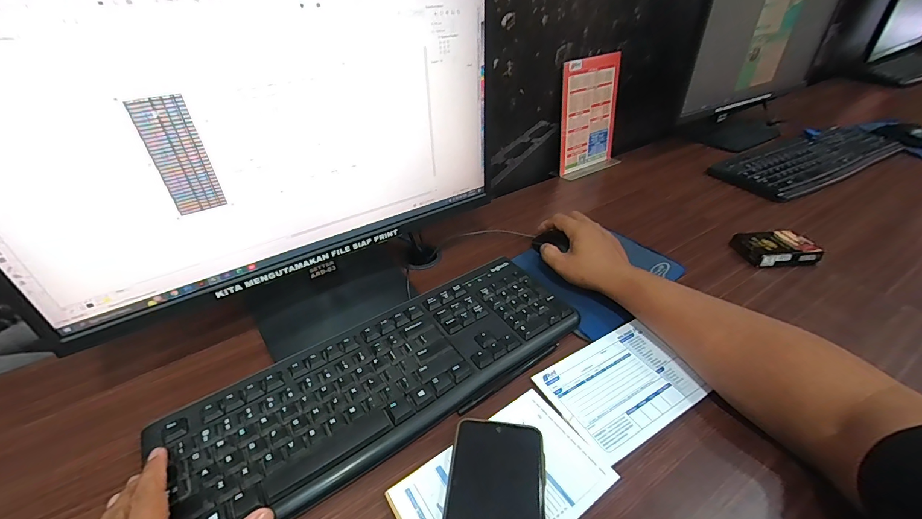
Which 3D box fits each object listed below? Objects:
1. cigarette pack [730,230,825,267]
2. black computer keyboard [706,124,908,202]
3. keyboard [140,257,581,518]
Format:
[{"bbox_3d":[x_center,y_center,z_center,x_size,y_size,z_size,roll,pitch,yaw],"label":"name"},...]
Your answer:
[{"bbox_3d":[0.450,-0.017,0.562,0.098,0.024,0.062,-1,37,2],"label":"cigarette pack"},{"bbox_3d":[0.753,-0.225,0.822,0.548,0.024,0.162,-19,42,-21],"label":"black computer keyboard"},{"bbox_3d":[-0.068,0.115,0.415,0.409,0.017,0.149,-24,42,-25],"label":"keyboard"}]

